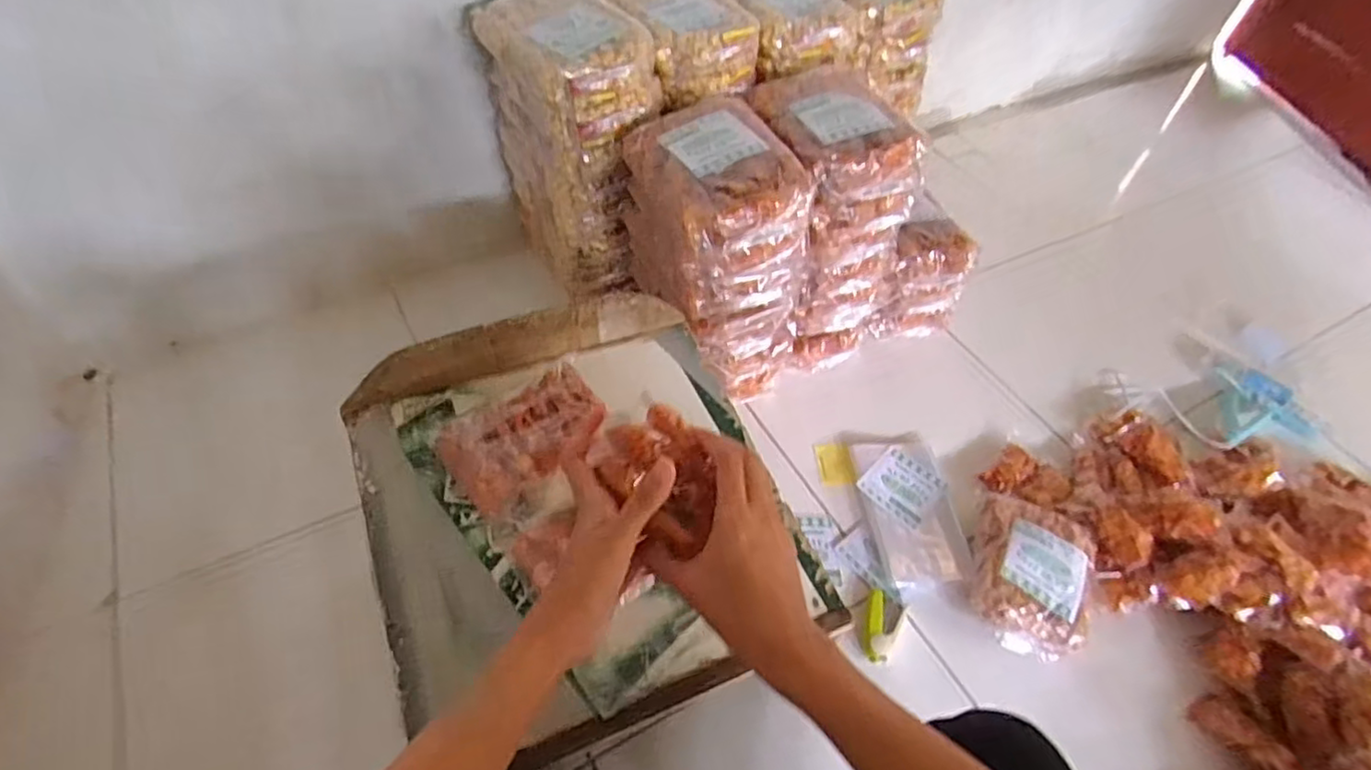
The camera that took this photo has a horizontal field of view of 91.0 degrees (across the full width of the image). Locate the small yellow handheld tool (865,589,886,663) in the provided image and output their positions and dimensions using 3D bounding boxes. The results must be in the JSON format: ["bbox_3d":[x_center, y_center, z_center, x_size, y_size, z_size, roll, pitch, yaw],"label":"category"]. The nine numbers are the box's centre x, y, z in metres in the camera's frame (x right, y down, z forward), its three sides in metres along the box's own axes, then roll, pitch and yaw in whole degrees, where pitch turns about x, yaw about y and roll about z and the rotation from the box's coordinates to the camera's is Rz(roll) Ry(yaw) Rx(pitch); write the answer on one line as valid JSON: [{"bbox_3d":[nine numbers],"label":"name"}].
[{"bbox_3d":[0.222,0.278,0.787,0.021,0.013,0.087,9,50,2],"label":"small yellow handheld tool"}]

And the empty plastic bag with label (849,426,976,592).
[{"bbox_3d":[0.305,0.157,0.899,0.125,0.024,0.217,-2,50,-8],"label":"empty plastic bag with label"}]

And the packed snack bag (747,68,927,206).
[{"bbox_3d":[0.175,-0.333,0.846,0.146,0.061,0.246,-11,52,-15],"label":"packed snack bag"}]

